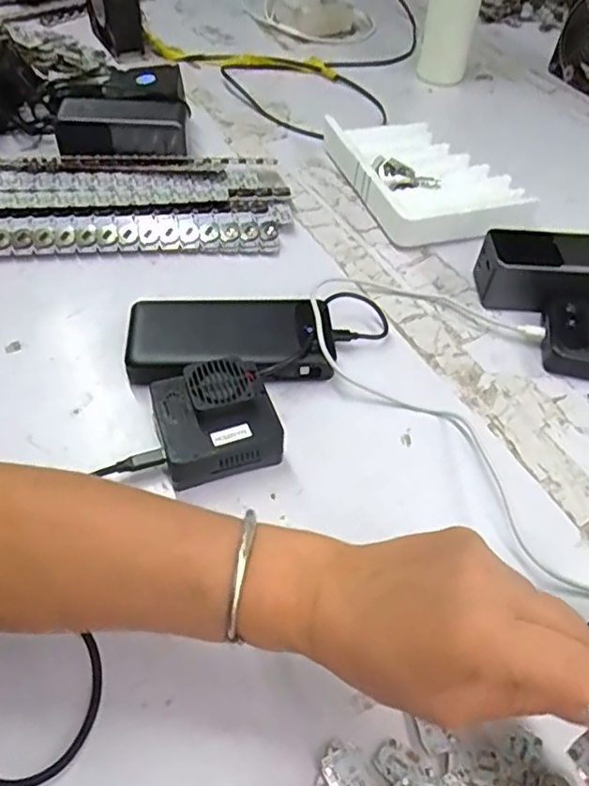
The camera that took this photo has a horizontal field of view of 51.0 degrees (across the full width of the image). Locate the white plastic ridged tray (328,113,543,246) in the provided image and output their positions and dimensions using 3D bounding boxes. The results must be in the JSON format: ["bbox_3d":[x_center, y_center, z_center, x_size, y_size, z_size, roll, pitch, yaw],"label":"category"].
[{"bbox_3d":[0.132,-0.227,0.645,0.139,0.033,0.210,-13,51,-14],"label":"white plastic ridged tray"}]

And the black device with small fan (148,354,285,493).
[{"bbox_3d":[-0.054,0.017,0.417,0.077,0.047,0.072,-15,52,-16],"label":"black device with small fan"}]

